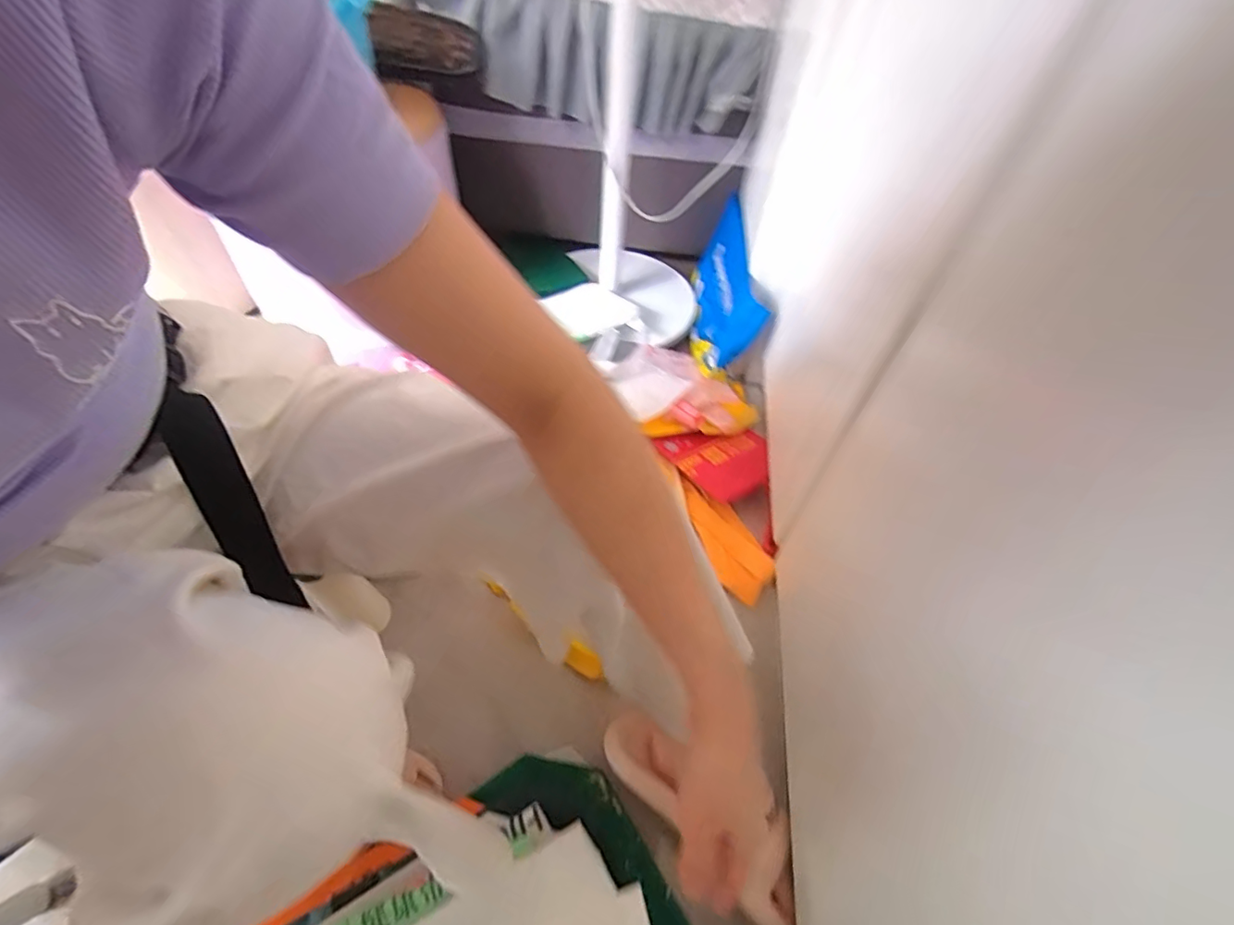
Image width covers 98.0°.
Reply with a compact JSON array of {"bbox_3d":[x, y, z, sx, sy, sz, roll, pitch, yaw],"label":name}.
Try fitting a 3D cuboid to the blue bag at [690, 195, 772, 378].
[{"bbox_3d":[0.186,-0.313,0.963,0.076,0.164,0.352,3,54,-2],"label":"blue bag"}]

